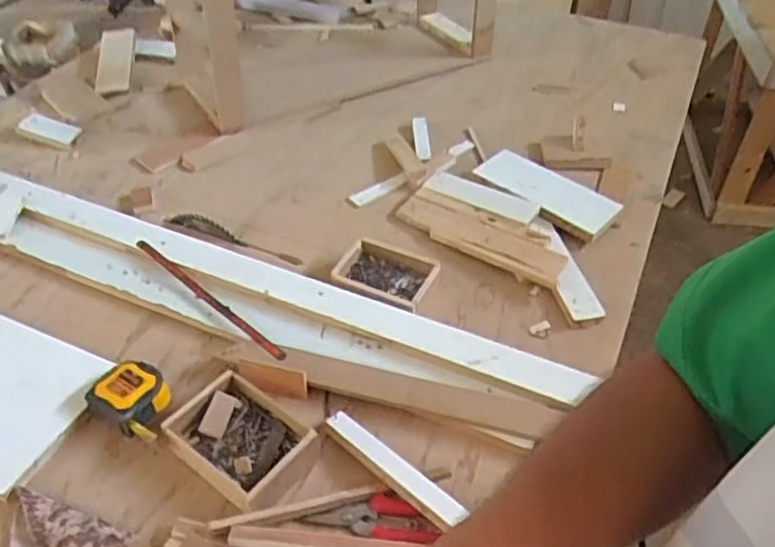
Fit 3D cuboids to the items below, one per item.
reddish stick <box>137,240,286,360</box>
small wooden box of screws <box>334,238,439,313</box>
[{"bbox_3d":[-0.240,0.031,0.924,0.313,0.018,0.017,33,53,29],"label":"reddish stick"},{"bbox_3d":[-0.006,0.008,0.969,0.138,0.040,0.104,19,47,17],"label":"small wooden box of screws"}]

